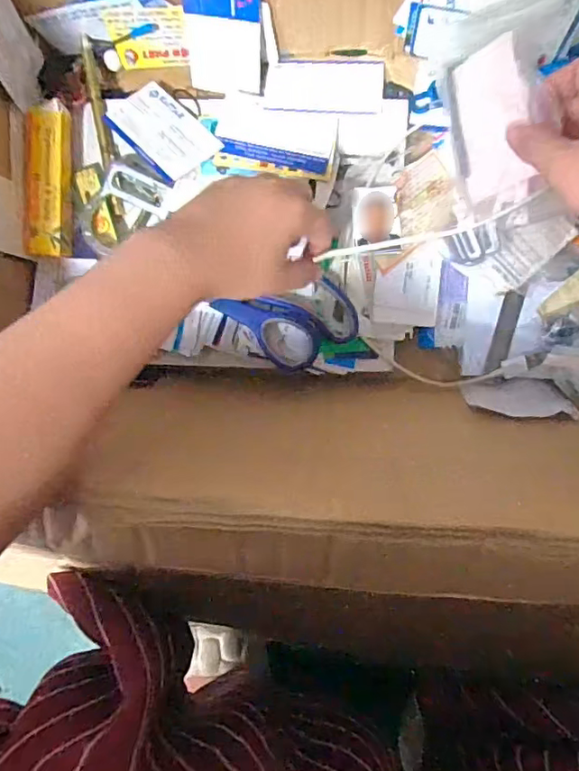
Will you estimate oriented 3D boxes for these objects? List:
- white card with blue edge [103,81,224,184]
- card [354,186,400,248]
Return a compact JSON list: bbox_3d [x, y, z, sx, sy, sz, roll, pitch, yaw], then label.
[{"bbox_3d":[-0.096,-0.193,0.416,0.052,0.005,0.083,-39,76,-9],"label":"white card with blue edge"},{"bbox_3d":[0.064,-0.127,0.410,0.036,0.005,0.041,-7,98,-14],"label":"card"}]

